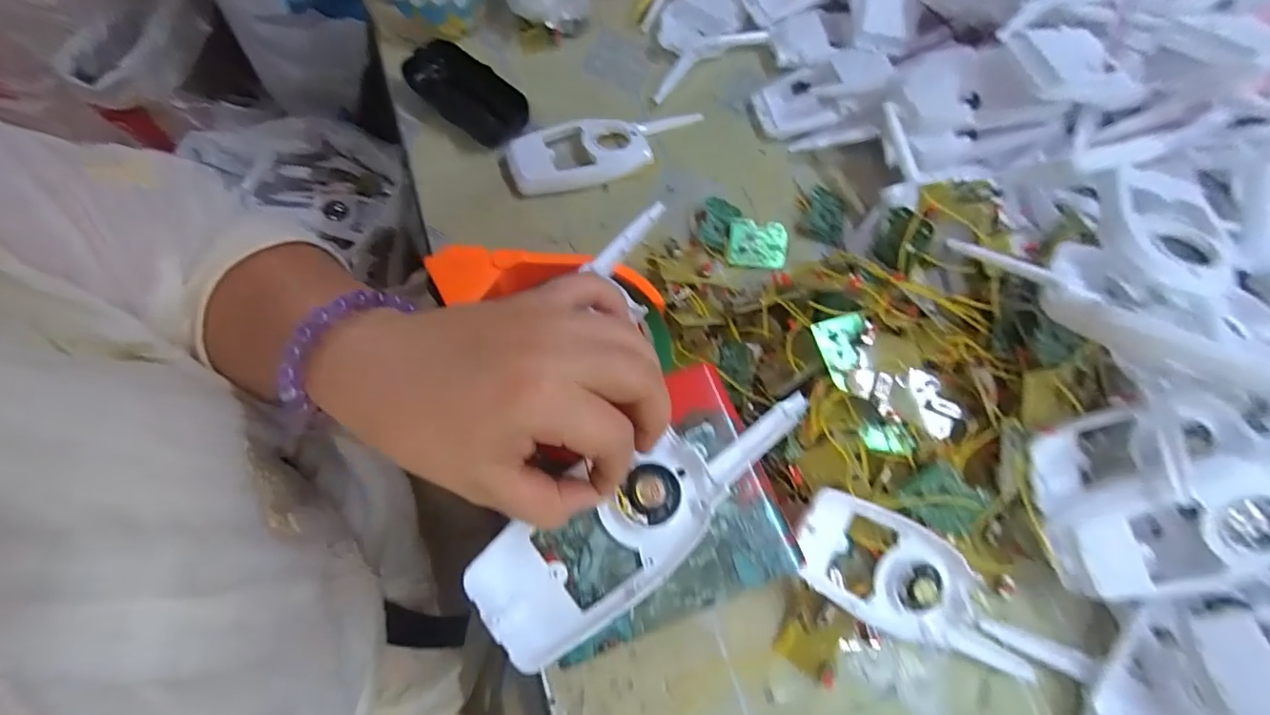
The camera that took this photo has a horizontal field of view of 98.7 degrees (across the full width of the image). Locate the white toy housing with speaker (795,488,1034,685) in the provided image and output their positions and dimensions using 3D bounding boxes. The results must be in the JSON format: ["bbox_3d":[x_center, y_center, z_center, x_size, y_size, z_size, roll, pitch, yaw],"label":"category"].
[{"bbox_3d":[0.156,0.130,0.307,0.157,0.026,0.060,35,70,-6],"label":"white toy housing with speaker"}]

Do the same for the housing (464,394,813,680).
[{"bbox_3d":[0.010,0.067,0.243,0.164,0.014,0.052,-31,72,-15],"label":"housing"}]

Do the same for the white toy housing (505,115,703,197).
[{"bbox_3d":[-0.022,-0.167,0.434,0.156,0.021,0.055,-14,69,-8],"label":"white toy housing"}]

